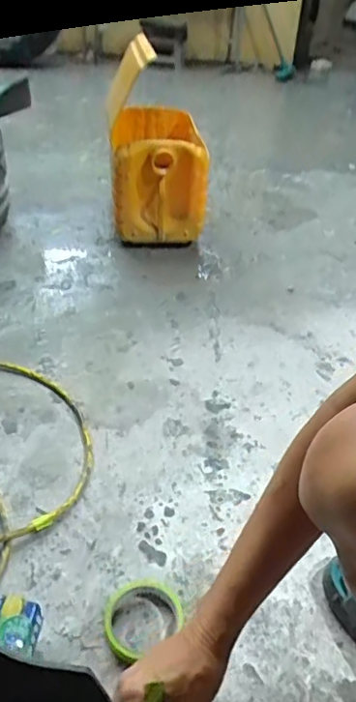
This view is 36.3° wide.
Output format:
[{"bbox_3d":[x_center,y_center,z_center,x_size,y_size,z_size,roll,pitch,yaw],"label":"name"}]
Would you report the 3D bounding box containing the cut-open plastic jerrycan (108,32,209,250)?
[{"bbox_3d":[-0.057,-0.515,1.364,0.216,0.435,0.411,0,38,-9],"label":"cut-open plastic jerrycan"}]

